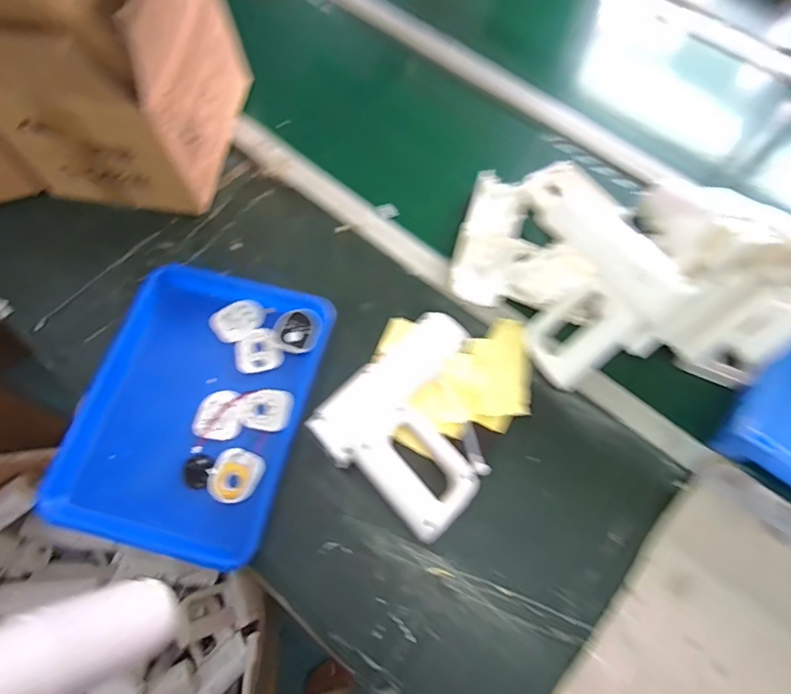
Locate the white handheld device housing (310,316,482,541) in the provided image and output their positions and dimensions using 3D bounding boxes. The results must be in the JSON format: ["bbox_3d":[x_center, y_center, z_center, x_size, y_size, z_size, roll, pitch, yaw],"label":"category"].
[{"bbox_3d":[0.041,0.080,0.573,0.187,0.063,0.222,40,73,15],"label":"white handheld device housing"}]

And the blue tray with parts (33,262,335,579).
[{"bbox_3d":[-0.239,0.065,0.603,0.254,0.035,0.345,14,69,6],"label":"blue tray with parts"}]

